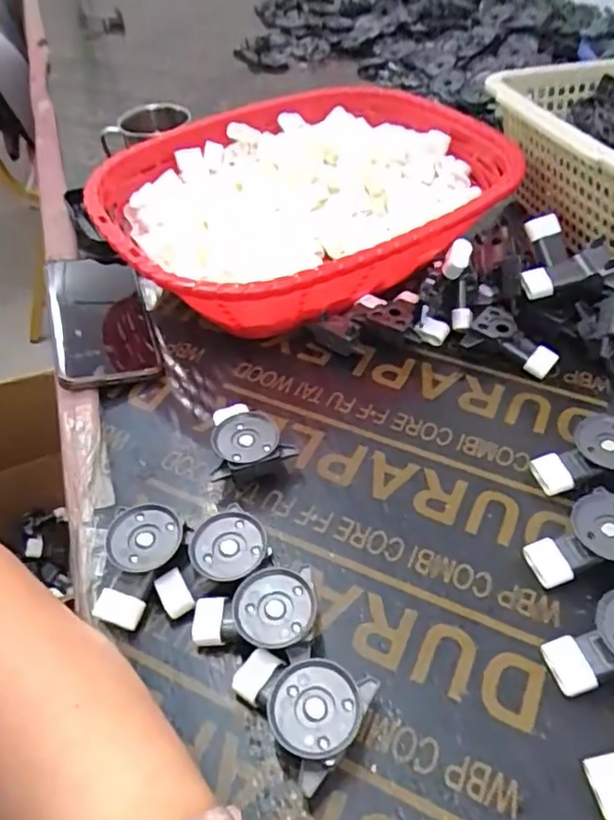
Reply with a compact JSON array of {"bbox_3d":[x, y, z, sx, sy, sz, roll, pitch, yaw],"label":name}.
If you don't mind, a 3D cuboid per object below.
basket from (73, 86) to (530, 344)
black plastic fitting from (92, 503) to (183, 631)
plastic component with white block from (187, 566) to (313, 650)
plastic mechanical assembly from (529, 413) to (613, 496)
[{"bbox_3d":[0.002,-0.177,0.562,0.357,0.099,0.276,-31,52,-24],"label":"basket"},{"bbox_3d":[-0.100,0.088,0.356,0.041,0.027,0.063,19,50,20],"label":"black plastic fitting"},{"bbox_3d":[-0.027,0.114,0.331,0.068,0.029,0.042,-13,47,-9],"label":"plastic component with white block"},{"bbox_3d":[0.183,0.029,0.399,0.067,0.034,0.041,-1,46,2],"label":"plastic mechanical assembly"}]

